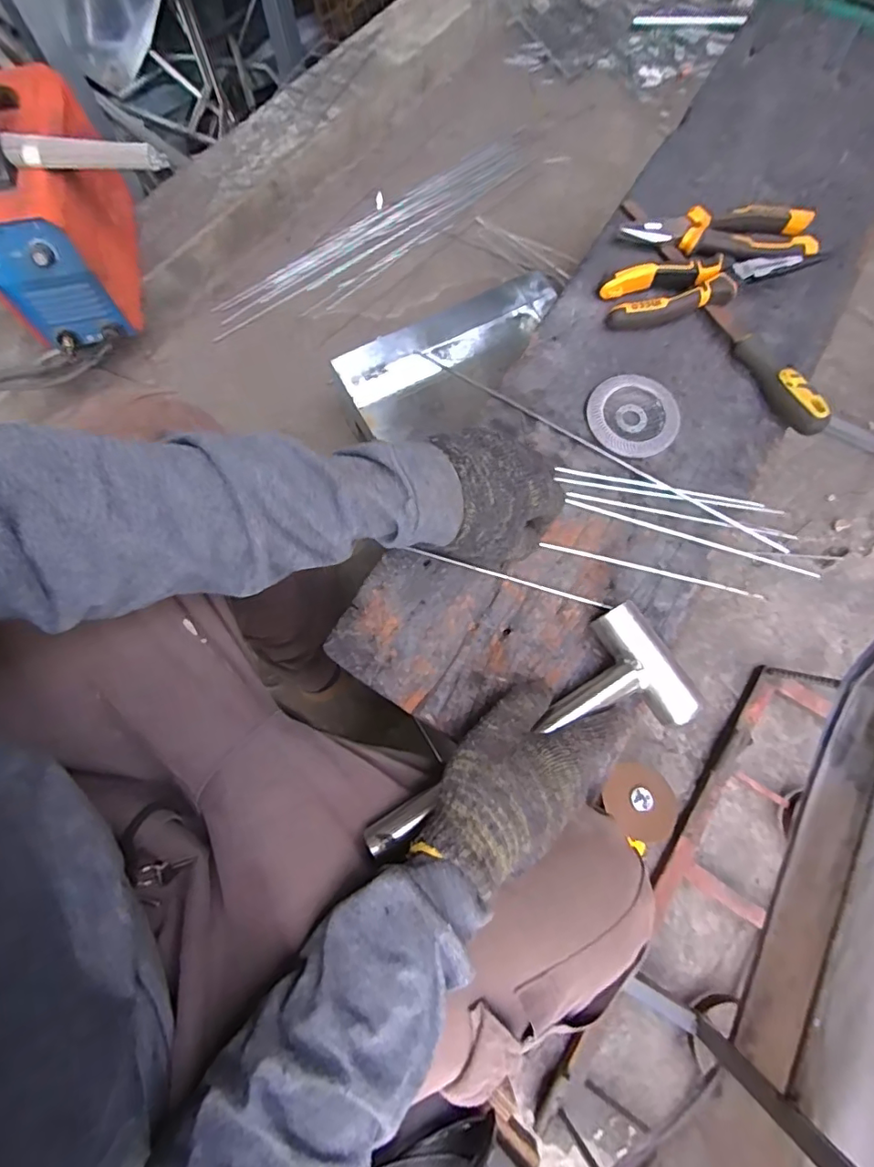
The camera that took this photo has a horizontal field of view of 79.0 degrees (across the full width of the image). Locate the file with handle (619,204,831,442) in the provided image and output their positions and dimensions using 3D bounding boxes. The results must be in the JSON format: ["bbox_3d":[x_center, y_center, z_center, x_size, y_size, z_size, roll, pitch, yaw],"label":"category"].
[{"bbox_3d":[0.263,-0.262,0.504,0.022,0.029,0.304,-24,73,-6],"label":"file with handle"}]

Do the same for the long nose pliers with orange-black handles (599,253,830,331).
[{"bbox_3d":[0.255,-0.287,0.502,0.191,0.033,0.051,-14,72,-3],"label":"long nose pliers with orange-black handles"}]

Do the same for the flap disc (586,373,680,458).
[{"bbox_3d":[0.179,-0.156,0.483,0.079,0.013,0.086,0,72,1],"label":"flap disc"}]

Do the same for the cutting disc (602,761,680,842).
[{"bbox_3d":[0.270,0.287,0.700,0.088,0.009,0.094,-1,62,3],"label":"cutting disc"}]

